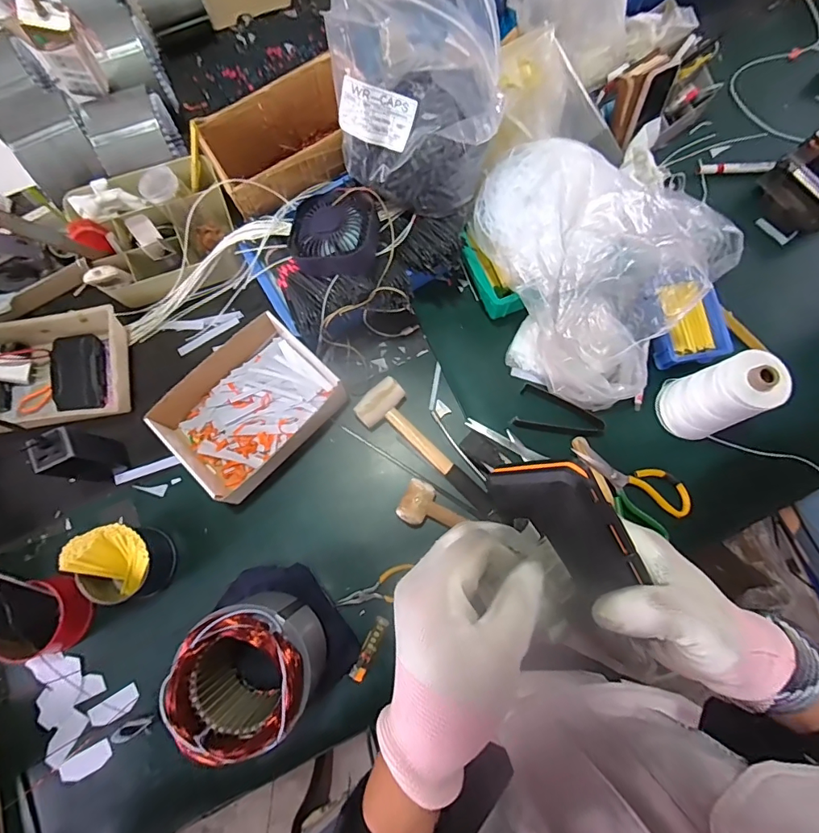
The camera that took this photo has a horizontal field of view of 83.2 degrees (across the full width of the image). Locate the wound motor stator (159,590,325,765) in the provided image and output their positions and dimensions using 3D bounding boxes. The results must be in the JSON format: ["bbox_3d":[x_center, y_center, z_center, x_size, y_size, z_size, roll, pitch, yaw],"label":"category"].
[{"bbox_3d":[-0.192,0.305,0.572,0.151,0.176,0.139,0,77,0],"label":"wound motor stator"}]

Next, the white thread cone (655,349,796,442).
[{"bbox_3d":[0.432,-0.025,0.662,0.079,0.190,0.095,-17,78,-4],"label":"white thread cone"}]

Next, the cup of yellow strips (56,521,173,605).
[{"bbox_3d":[-0.402,0.205,0.644,0.101,0.087,0.100,0,77,0],"label":"cup of yellow strips"}]

